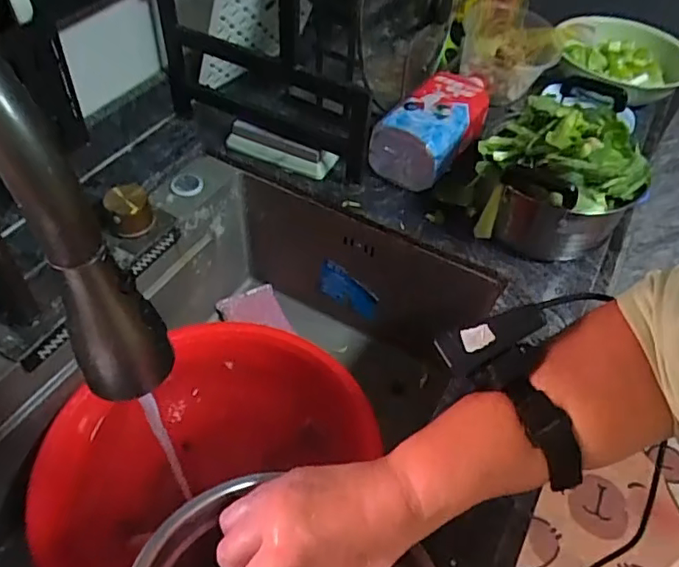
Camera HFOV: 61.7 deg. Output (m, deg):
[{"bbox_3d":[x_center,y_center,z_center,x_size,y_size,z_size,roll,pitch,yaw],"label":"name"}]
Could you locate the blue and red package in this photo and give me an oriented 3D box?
[{"bbox_3d":[0.116,-0.177,0.671,0.085,0.094,0.154,34,55,22],"label":"blue and red package"}]

